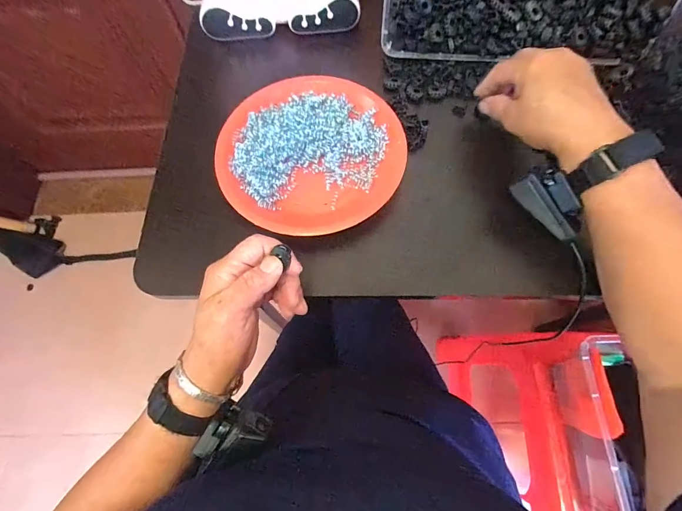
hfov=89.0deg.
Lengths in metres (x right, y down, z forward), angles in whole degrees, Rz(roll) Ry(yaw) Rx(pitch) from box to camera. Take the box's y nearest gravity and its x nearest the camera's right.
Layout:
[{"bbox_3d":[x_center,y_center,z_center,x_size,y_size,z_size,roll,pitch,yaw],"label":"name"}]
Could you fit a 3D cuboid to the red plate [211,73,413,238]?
[{"bbox_3d":[-0.031,-0.111,0.374,0.188,0.028,0.189,0,70,1],"label":"red plate"}]

